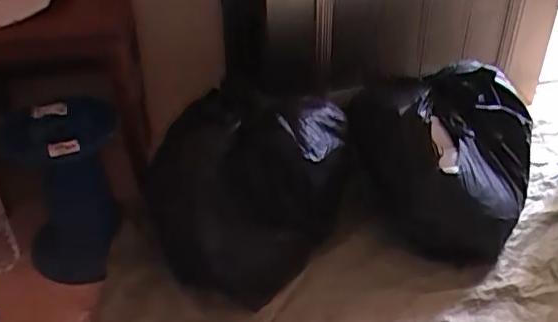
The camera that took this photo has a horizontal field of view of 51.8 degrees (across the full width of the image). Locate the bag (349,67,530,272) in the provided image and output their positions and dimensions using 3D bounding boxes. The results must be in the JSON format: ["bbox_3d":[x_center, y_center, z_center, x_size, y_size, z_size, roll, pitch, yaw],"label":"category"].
[{"bbox_3d":[0.301,0.002,1.119,0.347,0.272,0.319,15,39,21],"label":"bag"}]

